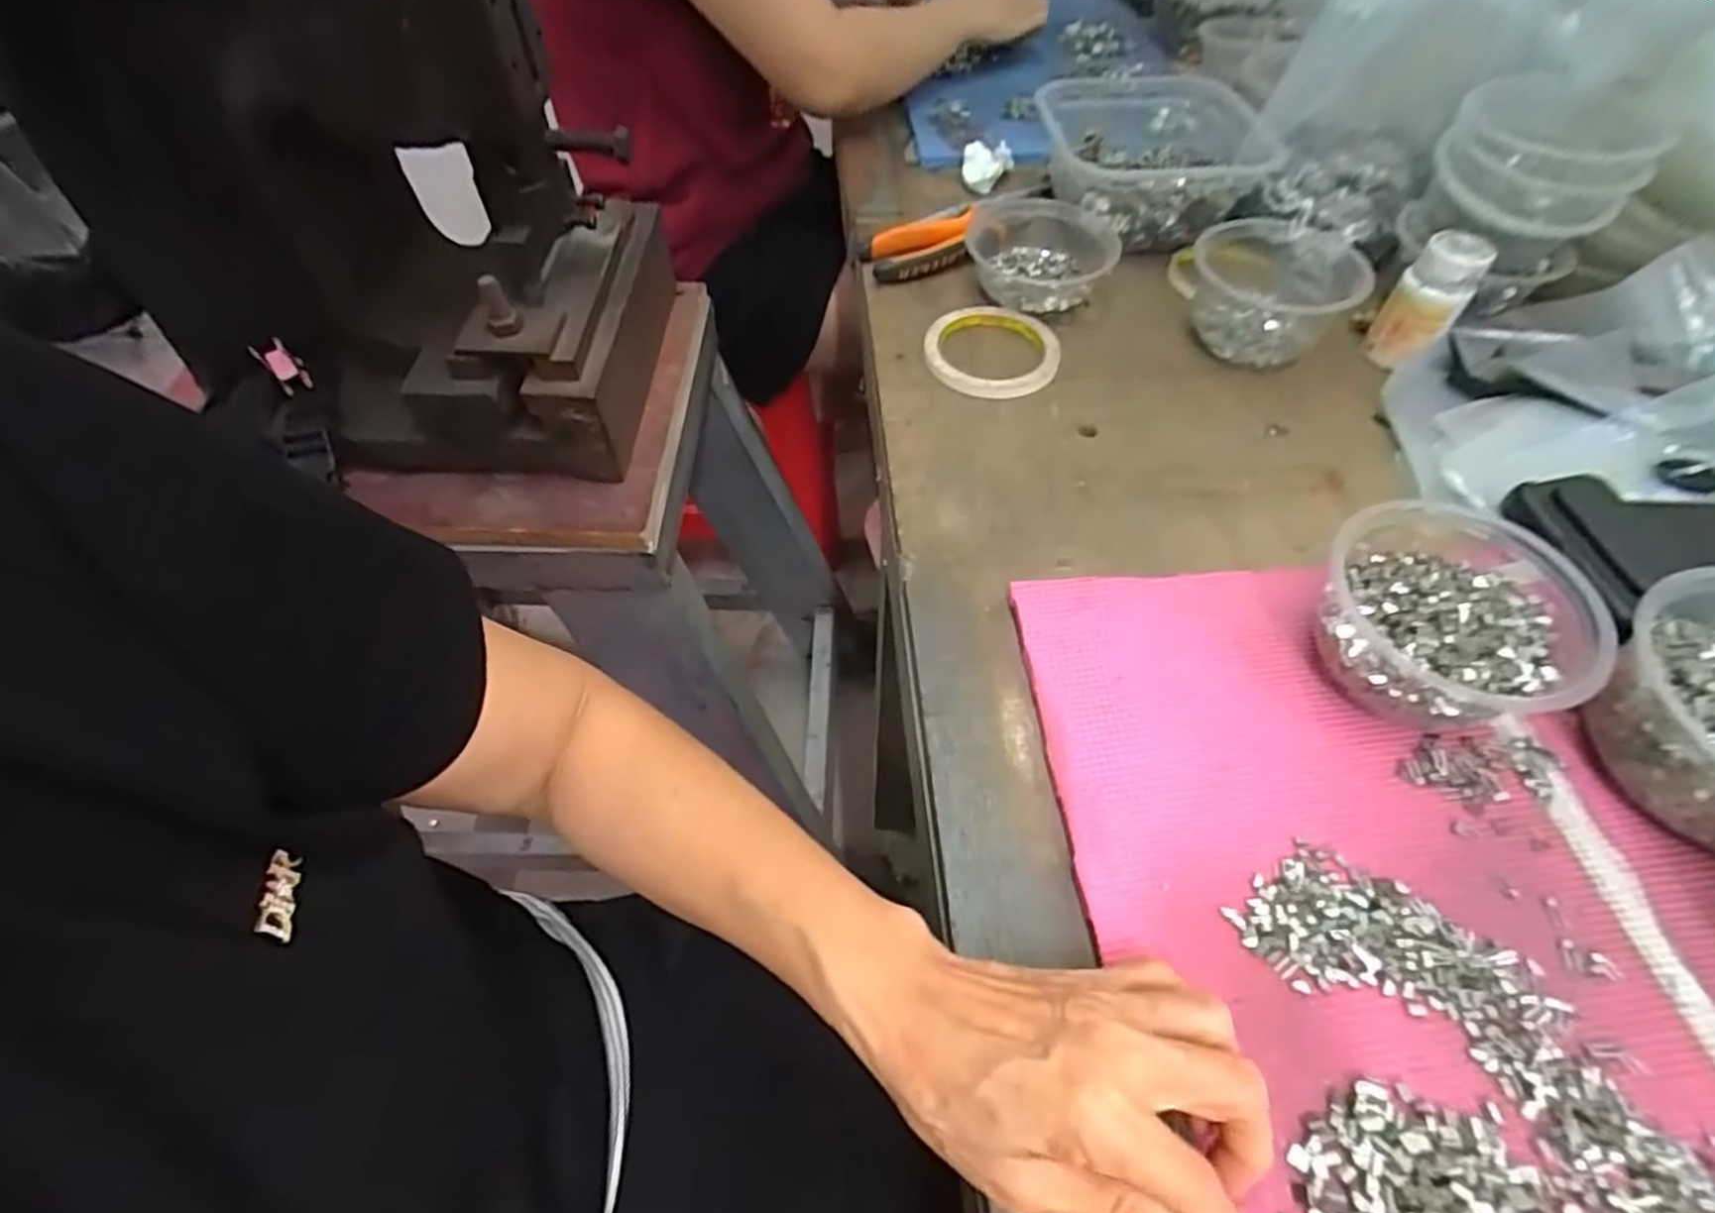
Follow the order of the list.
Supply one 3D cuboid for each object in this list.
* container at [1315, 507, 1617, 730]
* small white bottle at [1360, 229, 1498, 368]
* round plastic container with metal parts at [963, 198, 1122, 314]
[{"bbox_3d":[0.291,0.007,0.376,0.110,0.060,0.112,0,55,0],"label":"container"},{"bbox_3d":[0.396,-0.214,0.529,0.048,0.074,0.042,-8,54,-5],"label":"small white bottle"},{"bbox_3d":[0.142,-0.273,0.601,0.118,0.041,0.111,0,55,0],"label":"round plastic container with metal parts"}]

